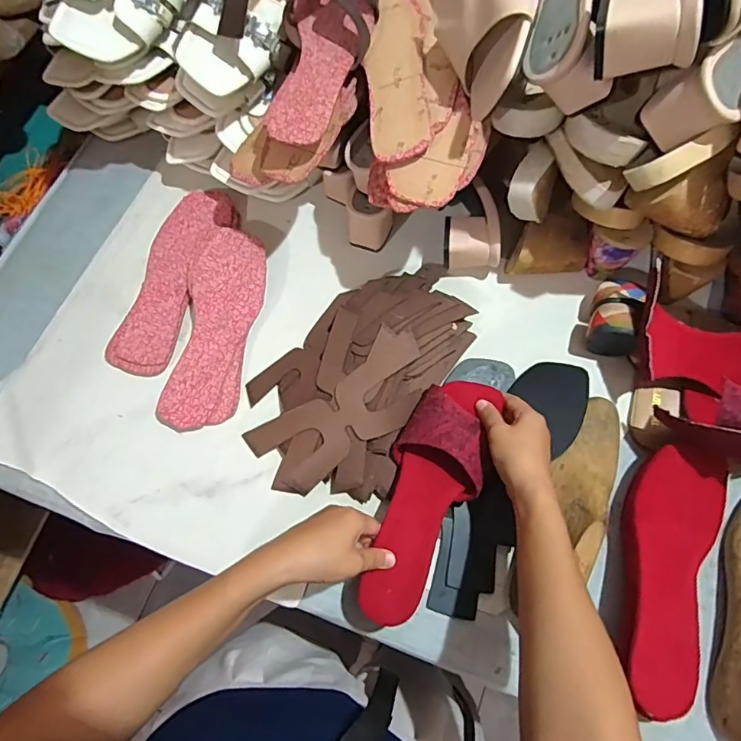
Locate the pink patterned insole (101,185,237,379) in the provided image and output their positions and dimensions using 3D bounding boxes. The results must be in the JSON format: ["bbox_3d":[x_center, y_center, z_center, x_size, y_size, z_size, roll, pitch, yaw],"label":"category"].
[{"bbox_3d":[-0.241,-0.115,0.604,0.084,0.018,0.253,18,71,7],"label":"pink patterned insole"}]

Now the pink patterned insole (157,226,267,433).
[{"bbox_3d":[-0.177,-0.050,0.574,0.086,0.030,0.238,6,70,2],"label":"pink patterned insole"}]

